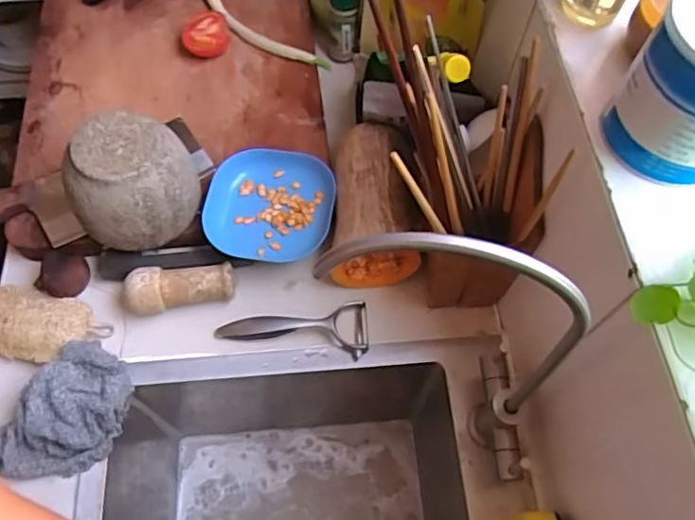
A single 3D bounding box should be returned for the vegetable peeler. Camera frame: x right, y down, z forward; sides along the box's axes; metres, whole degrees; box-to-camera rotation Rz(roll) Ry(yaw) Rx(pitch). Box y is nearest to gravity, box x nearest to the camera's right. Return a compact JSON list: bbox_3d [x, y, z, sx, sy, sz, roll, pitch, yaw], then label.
[{"bbox_3d":[-0.052,0.077,0.573,0.150,0.014,0.058,-8,63,-5],"label":"vegetable peeler"}]

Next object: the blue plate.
[{"bbox_3d":[-0.081,-0.059,0.603,0.129,0.028,0.124,8,63,3],"label":"blue plate"}]

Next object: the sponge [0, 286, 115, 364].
[{"bbox_3d":[-0.302,0.067,0.571,0.122,0.030,0.066,9,63,4],"label":"sponge"}]

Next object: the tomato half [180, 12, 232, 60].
[{"bbox_3d":[-0.174,-0.273,0.709,0.055,0.038,0.041,-15,64,-9],"label":"tomato half"}]

